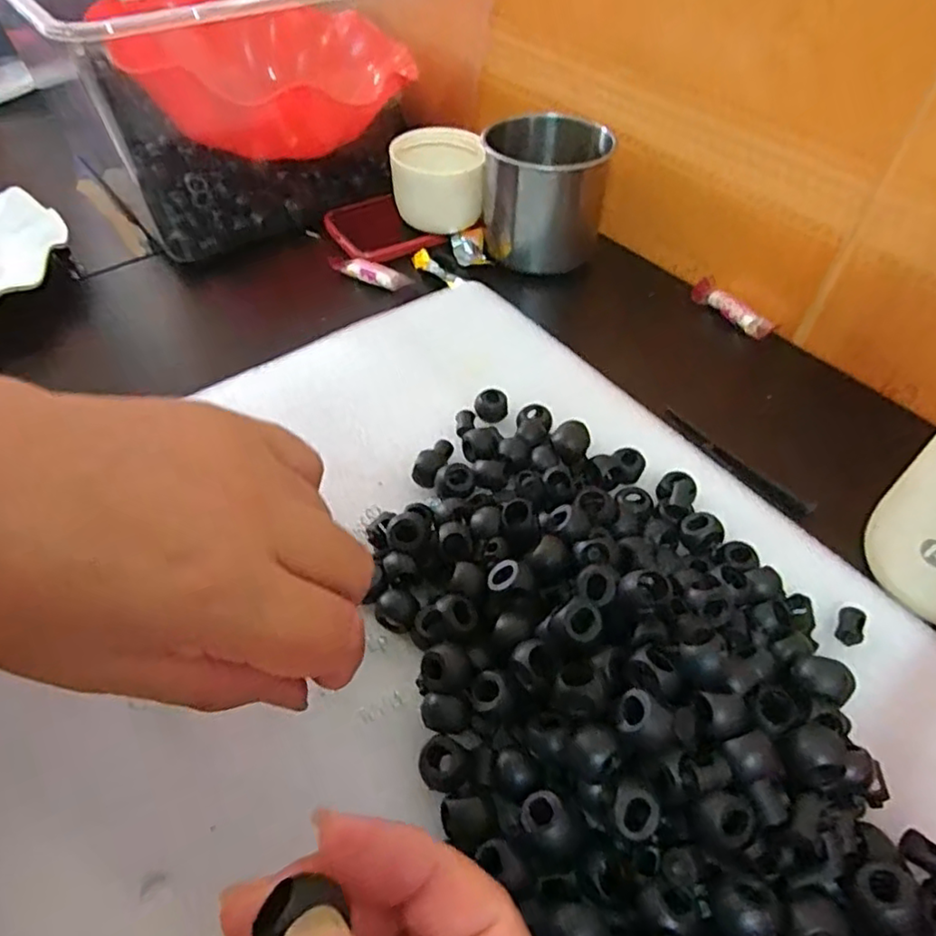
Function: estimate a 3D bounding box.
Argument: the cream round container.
[{"bbox_3d":[-0.021,-0.204,0.453,0.062,0.050,0.059,0,50,0],"label":"cream round container"}]

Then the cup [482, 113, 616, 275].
[{"bbox_3d":[0.051,-0.186,0.423,0.077,0.067,0.069,7,51,5],"label":"cup"}]

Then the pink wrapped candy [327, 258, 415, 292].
[{"bbox_3d":[-0.068,-0.133,0.427,0.063,0.007,0.013,20,53,16],"label":"pink wrapped candy"}]

